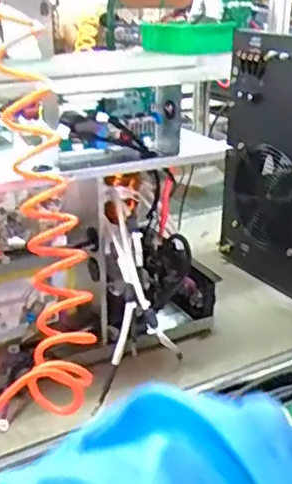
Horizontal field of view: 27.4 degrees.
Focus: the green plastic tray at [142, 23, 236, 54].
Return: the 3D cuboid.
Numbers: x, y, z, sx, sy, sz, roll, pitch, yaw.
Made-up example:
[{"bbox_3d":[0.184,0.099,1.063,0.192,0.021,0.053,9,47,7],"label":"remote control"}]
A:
[{"bbox_3d":[0.100,-0.522,1.533,0.247,0.097,0.049,4,56,8],"label":"green plastic tray"}]

